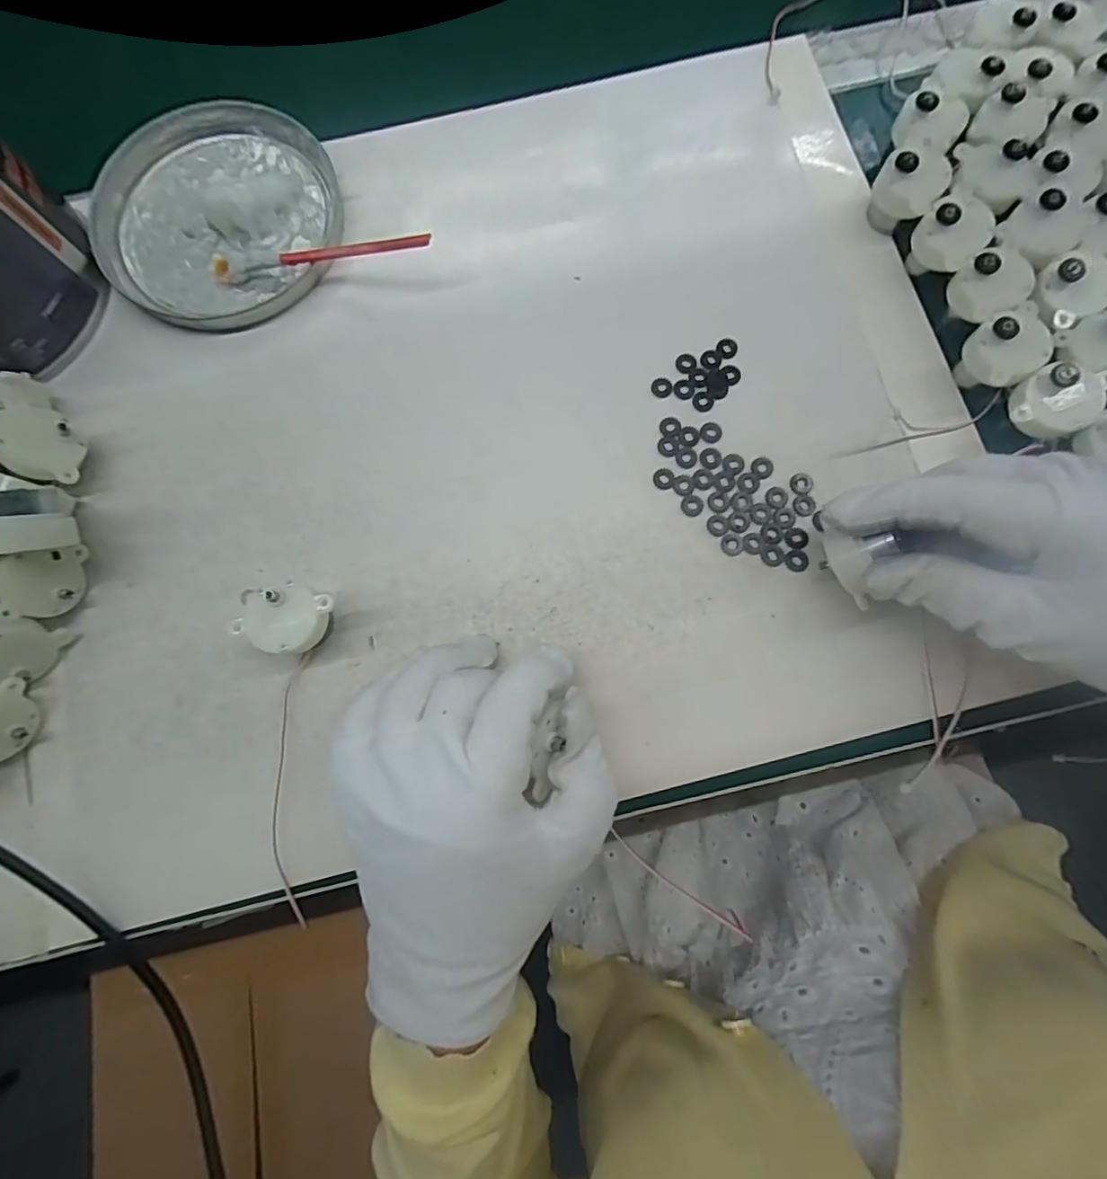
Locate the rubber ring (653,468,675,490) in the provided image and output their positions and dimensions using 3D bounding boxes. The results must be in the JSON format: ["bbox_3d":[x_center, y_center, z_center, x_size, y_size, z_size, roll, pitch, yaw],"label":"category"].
[{"bbox_3d":[0.054,-0.055,0.261,0.010,0.004,0.011,0,79,1],"label":"rubber ring"}]

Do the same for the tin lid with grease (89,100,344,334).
[{"bbox_3d":[-0.180,-0.204,0.287,0.125,0.014,0.126,0,79,1],"label":"tin lid with grease"}]

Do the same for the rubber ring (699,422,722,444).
[{"bbox_3d":[0.078,-0.078,0.264,0.011,0.004,0.012,0,79,1],"label":"rubber ring"}]

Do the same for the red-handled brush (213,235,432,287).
[{"bbox_3d":[-0.119,-0.168,0.269,0.124,0.013,0.009,2,79,16],"label":"red-handled brush"}]

